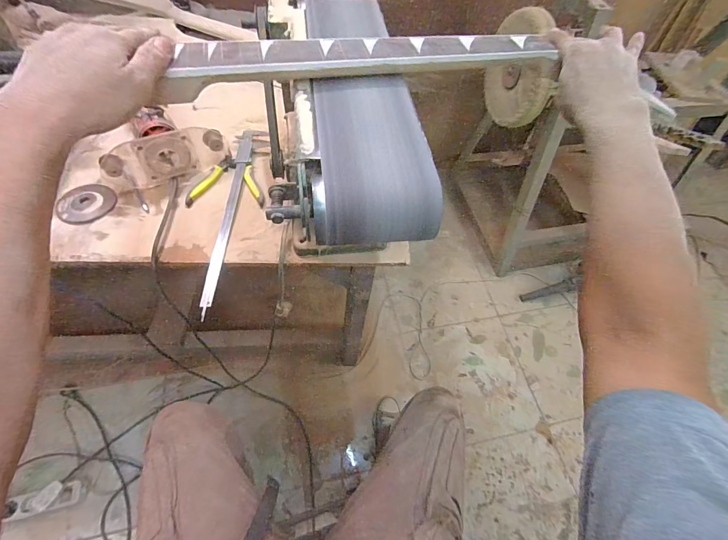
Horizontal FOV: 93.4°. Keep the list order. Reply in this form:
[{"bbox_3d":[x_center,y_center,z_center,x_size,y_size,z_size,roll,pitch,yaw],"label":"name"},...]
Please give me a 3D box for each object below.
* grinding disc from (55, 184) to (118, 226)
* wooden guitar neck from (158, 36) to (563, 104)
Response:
[{"bbox_3d":[-0.466,-0.114,0.582,0.080,0.009,0.086,2,58,-4],"label":"grinding disc"},{"bbox_3d":[0.013,-0.226,0.370,0.423,0.025,0.060,-11,60,-11],"label":"wooden guitar neck"}]

